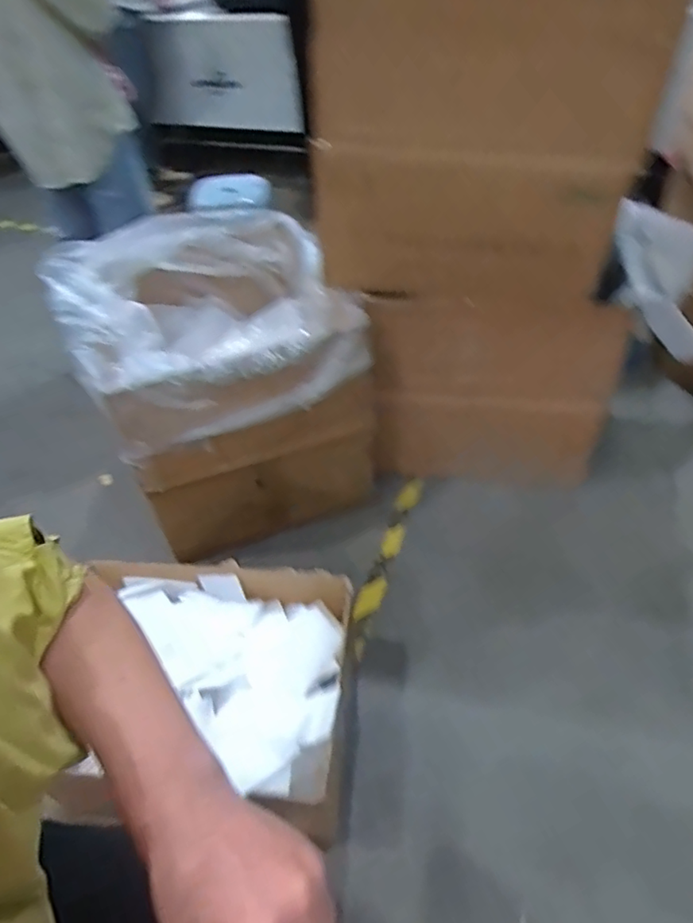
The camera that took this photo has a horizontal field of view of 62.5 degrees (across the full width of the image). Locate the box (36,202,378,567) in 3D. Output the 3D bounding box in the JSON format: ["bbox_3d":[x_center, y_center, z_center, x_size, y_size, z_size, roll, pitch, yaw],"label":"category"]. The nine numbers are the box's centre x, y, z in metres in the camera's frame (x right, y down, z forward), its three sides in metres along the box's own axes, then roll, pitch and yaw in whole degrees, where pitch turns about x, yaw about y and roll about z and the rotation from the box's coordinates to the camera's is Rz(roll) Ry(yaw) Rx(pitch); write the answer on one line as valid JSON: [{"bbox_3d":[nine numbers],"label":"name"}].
[{"bbox_3d":[-0.288,-0.185,1.379,0.582,0.593,0.591,-22,49,-16],"label":"box"}]

